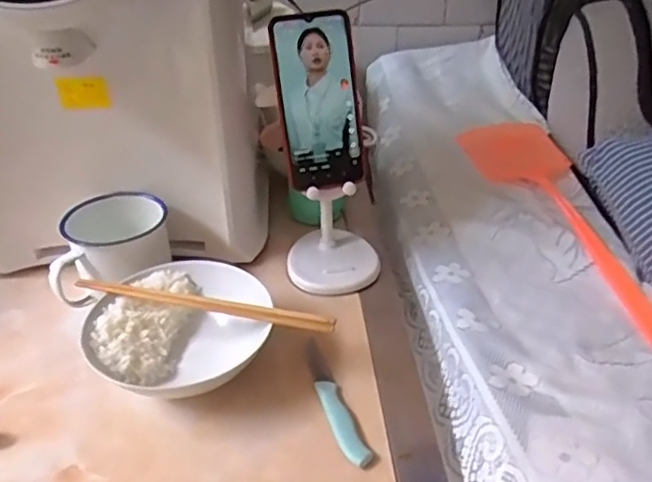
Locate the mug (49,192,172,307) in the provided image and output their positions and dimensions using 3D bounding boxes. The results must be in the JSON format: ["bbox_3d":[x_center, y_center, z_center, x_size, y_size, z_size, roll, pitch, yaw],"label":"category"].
[{"bbox_3d":[-0.212,0.016,0.582,0.082,0.087,0.117,24,41,30],"label":"mug"}]

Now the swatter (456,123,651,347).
[{"bbox_3d":[0.294,-0.044,0.718,0.115,0.015,0.471,-4,35,-7],"label":"swatter"}]

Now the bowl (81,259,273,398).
[{"bbox_3d":[-0.125,0.080,0.519,0.147,0.060,0.125,1,35,1],"label":"bowl"}]

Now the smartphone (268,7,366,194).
[{"bbox_3d":[-0.006,-0.132,0.564,0.076,0.162,0.010,-9,14,-3],"label":"smartphone"}]

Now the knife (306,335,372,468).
[{"bbox_3d":[0.005,0.132,0.490,0.020,0.008,0.132,-11,36,-16],"label":"knife"}]

